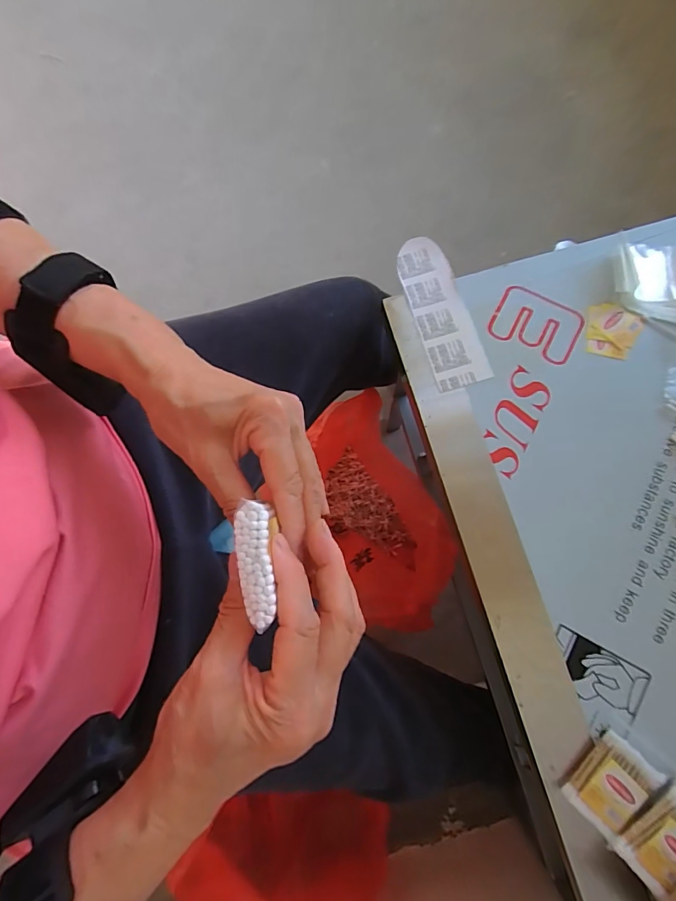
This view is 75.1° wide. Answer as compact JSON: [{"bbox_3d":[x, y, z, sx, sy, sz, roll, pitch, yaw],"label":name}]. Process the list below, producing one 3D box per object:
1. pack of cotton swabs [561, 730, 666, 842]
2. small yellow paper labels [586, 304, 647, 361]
[{"bbox_3d":[0.240,0.292,0.386,0.072,0.023,0.048,-43,81,-6],"label":"pack of cotton swabs"},{"bbox_3d":[0.299,-0.128,0.479,0.056,0.006,0.059,20,83,9],"label":"small yellow paper labels"}]

